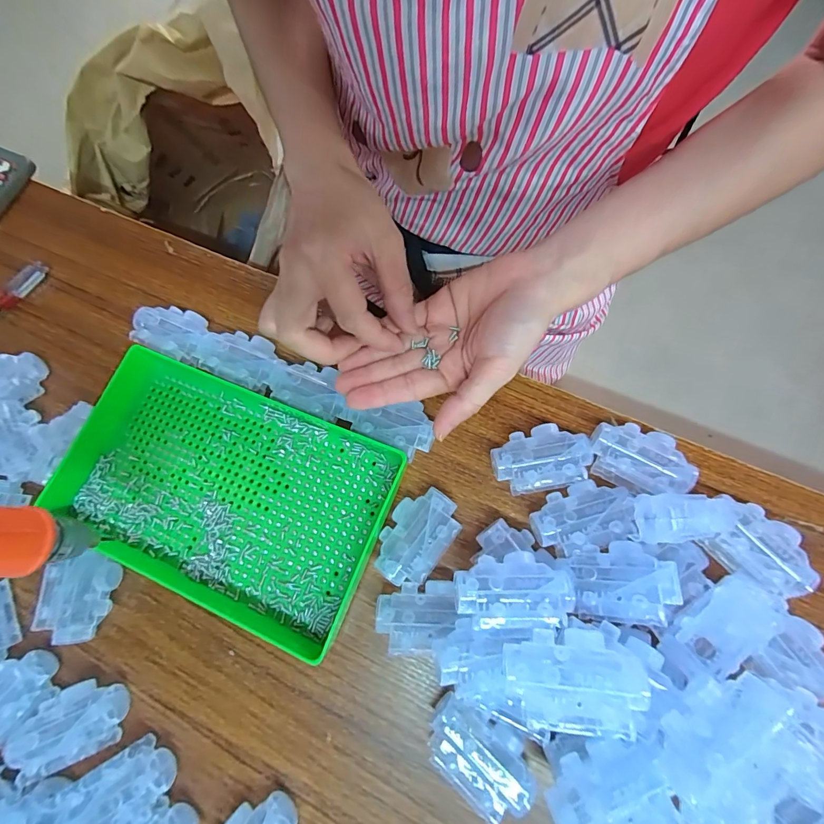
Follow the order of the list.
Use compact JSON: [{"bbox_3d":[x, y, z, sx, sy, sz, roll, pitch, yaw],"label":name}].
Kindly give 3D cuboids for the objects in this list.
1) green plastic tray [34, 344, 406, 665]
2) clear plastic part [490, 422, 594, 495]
[{"bbox_3d":[-0.144,0.062,0.314,0.246,0.037,0.160,21,76,11],"label":"green plastic tray"},{"bbox_3d":[0.096,0.035,0.305,0.069,0.027,0.046,-11,73,2],"label":"clear plastic part"}]

